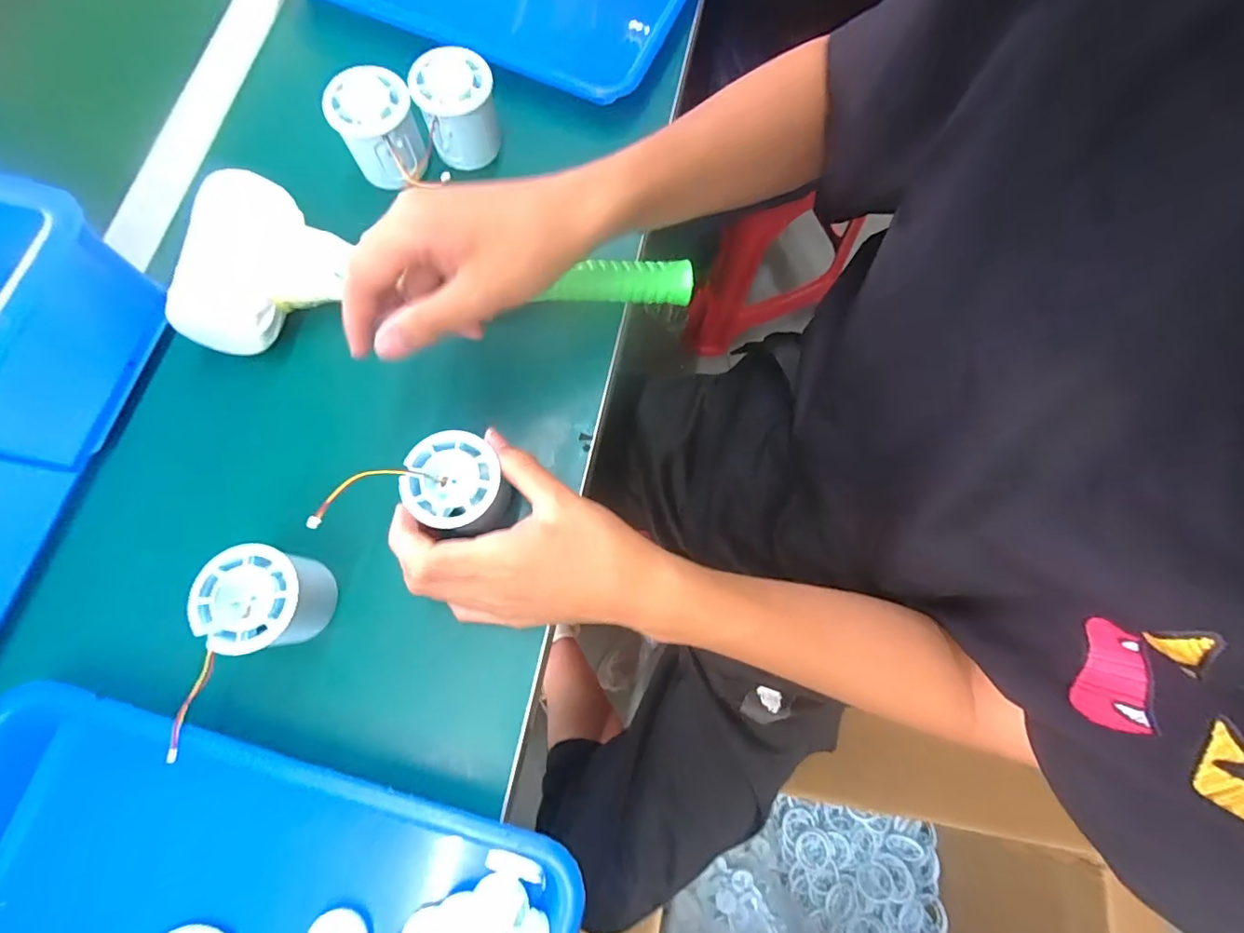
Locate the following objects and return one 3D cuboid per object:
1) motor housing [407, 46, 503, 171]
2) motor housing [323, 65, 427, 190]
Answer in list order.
[{"bbox_3d":[-0.120,-0.260,0.398,0.055,0.057,0.054,-12,76,-5],"label":"motor housing"},{"bbox_3d":[-0.173,-0.240,0.387,0.056,0.053,0.056,-27,78,-8],"label":"motor housing"}]

